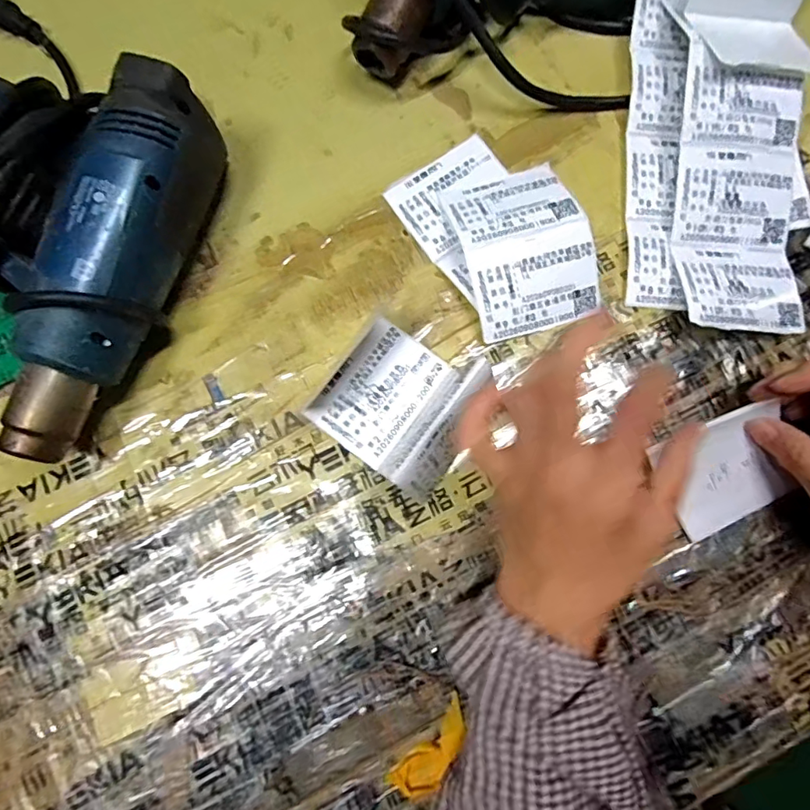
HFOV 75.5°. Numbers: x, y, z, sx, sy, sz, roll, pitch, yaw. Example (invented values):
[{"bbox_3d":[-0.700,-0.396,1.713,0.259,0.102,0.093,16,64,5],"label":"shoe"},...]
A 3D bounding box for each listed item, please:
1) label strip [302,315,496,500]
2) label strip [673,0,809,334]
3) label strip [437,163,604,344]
[{"bbox_3d":[-0.004,-0.005,0.306,0.097,0.060,0.081,37,81,7],"label":"label strip"},{"bbox_3d":[0.222,-0.178,0.334,0.090,0.051,0.262,4,92,2],"label":"label strip"},{"bbox_3d":[0.077,-0.106,0.342,0.081,0.027,0.111,-15,79,-2],"label":"label strip"}]

